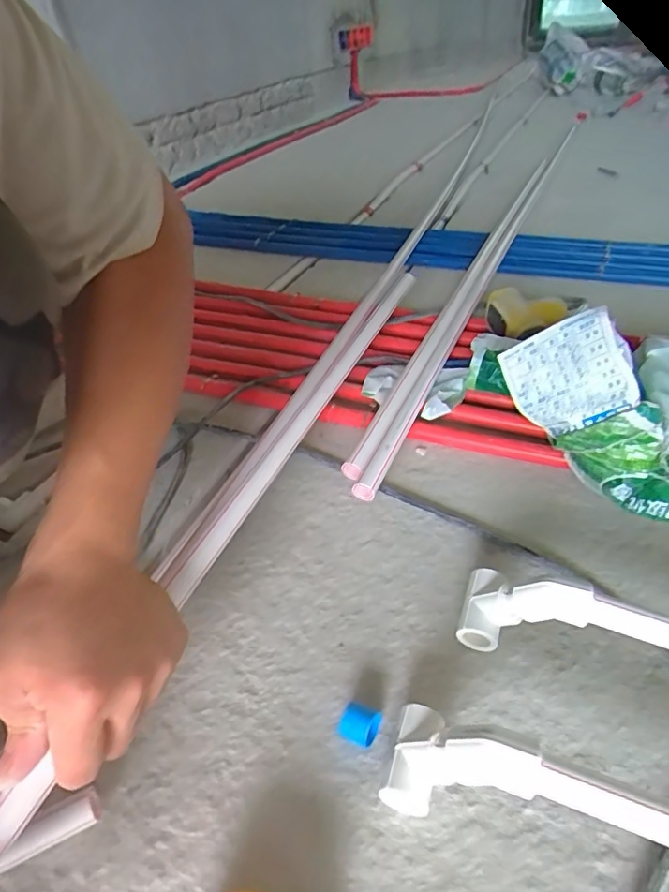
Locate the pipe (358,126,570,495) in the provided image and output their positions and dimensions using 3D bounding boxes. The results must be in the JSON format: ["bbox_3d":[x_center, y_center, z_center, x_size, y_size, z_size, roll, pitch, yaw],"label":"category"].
[{"bbox_3d":[0.319,-0.385,0.966,0.028,0.023,1.468,13,43,21],"label":"pipe"}]

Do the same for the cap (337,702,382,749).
[{"bbox_3d":[0.016,0.185,0.351,0.026,0.023,0.020,10,42,18],"label":"cap"}]

